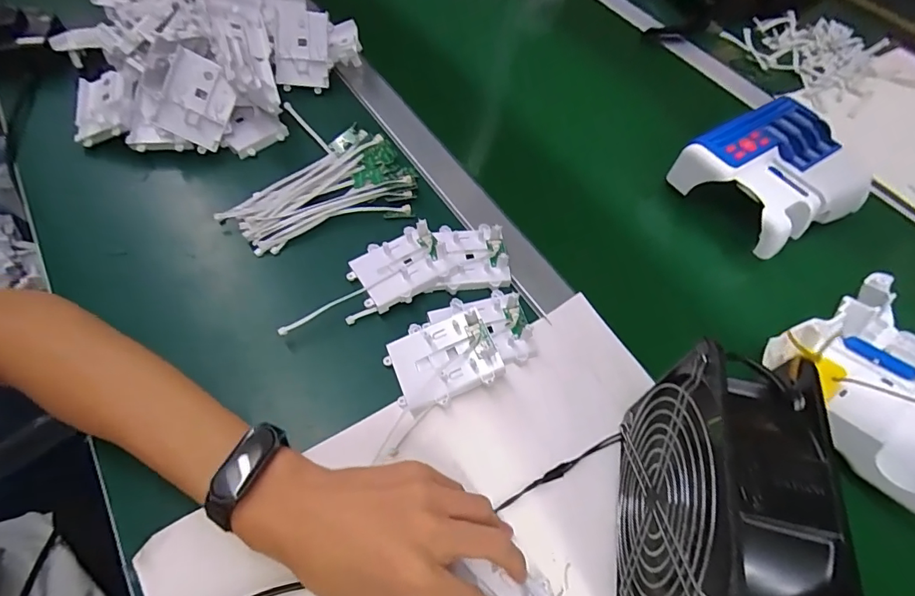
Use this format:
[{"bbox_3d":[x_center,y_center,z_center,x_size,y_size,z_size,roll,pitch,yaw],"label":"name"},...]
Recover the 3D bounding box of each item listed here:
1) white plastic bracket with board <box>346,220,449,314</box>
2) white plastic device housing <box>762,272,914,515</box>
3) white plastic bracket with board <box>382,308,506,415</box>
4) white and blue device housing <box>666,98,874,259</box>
[{"bbox_3d":[-0.053,-0.031,0.421,0.080,0.027,0.065,-25,63,-18],"label":"white plastic bracket with board"},{"bbox_3d":[0.352,0.058,0.369,0.187,0.063,0.139,-25,63,-18],"label":"white plastic device housing"},{"bbox_3d":[-0.013,0.047,0.370,0.084,0.016,0.062,-26,65,2],"label":"white plastic bracket with board"},{"bbox_3d":[0.334,-0.127,0.494,0.163,0.061,0.145,-24,63,-17],"label":"white and blue device housing"}]

